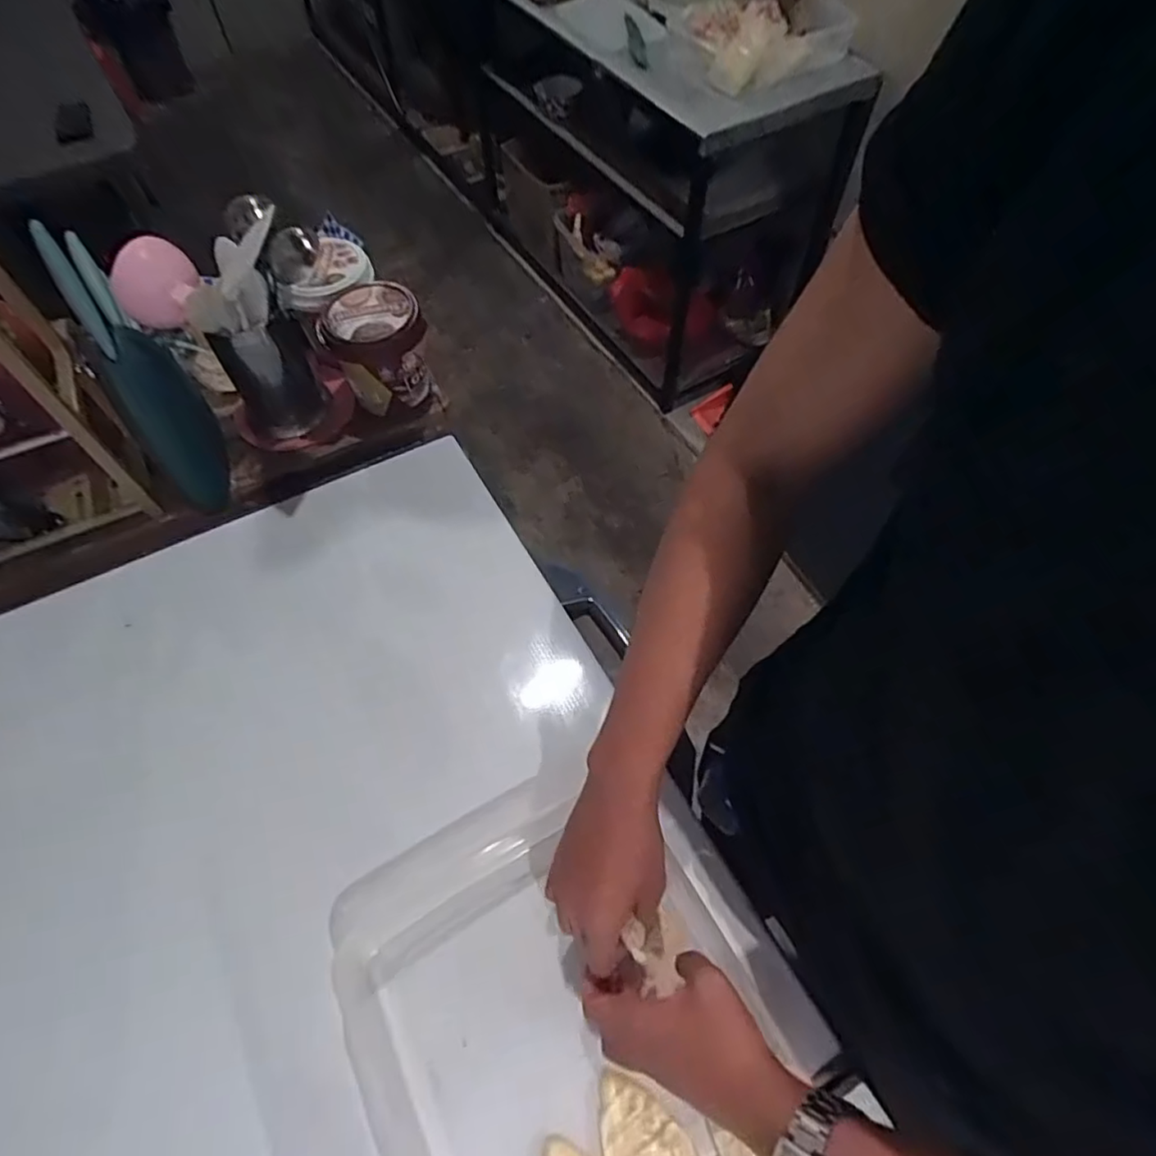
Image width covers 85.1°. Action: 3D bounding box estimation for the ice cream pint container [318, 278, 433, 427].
[{"bbox_3d":[-0.268,-0.311,0.849,0.125,0.113,0.119,-19,64,-11],"label":"ice cream pint container"}]

